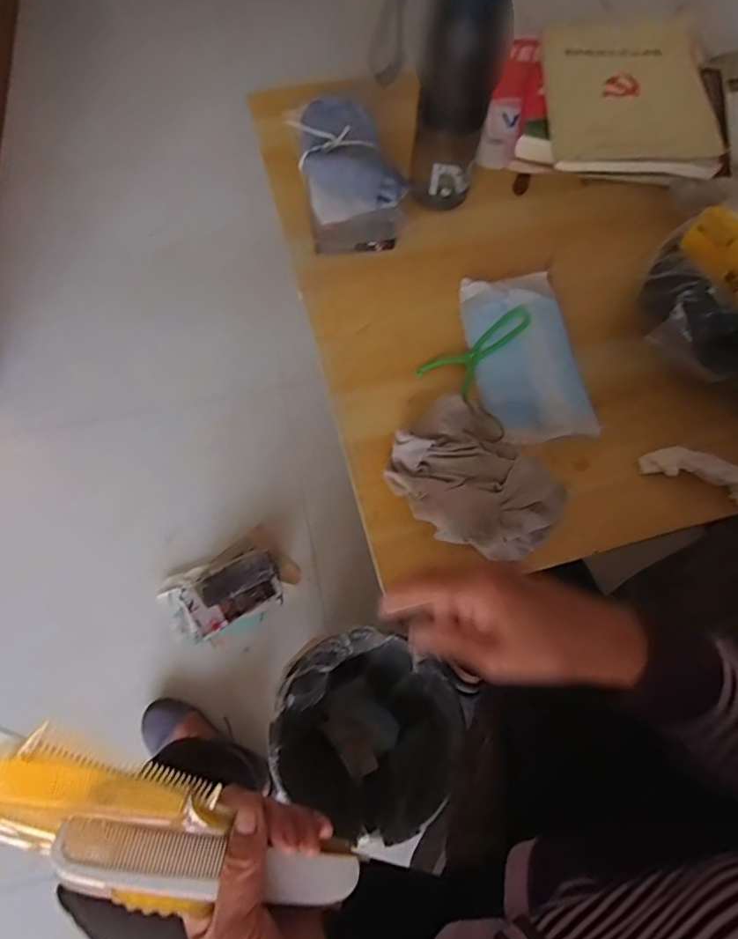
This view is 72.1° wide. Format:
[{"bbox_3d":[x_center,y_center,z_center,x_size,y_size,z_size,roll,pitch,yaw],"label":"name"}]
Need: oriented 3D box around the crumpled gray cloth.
[{"bbox_3d":[0.097,0.007,0.455,0.124,0.030,0.149,-39,74,-17],"label":"crumpled gray cloth"}]

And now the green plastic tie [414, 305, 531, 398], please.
[{"bbox_3d":[0.113,-0.132,0.529,0.056,0.018,0.132,38,70,13],"label":"green plastic tie"}]

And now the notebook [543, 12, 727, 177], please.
[{"bbox_3d":[0.320,-0.474,0.629,0.186,0.028,0.271,1,72,8],"label":"notebook"}]

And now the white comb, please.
[{"bbox_3d":[-0.084,0.216,0.277,0.163,0.007,0.031,18,66,-13],"label":"white comb"}]

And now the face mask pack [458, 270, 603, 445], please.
[{"bbox_3d":[0.160,-0.119,0.526,0.103,0.016,0.196,-8,68,-6],"label":"face mask pack"}]

